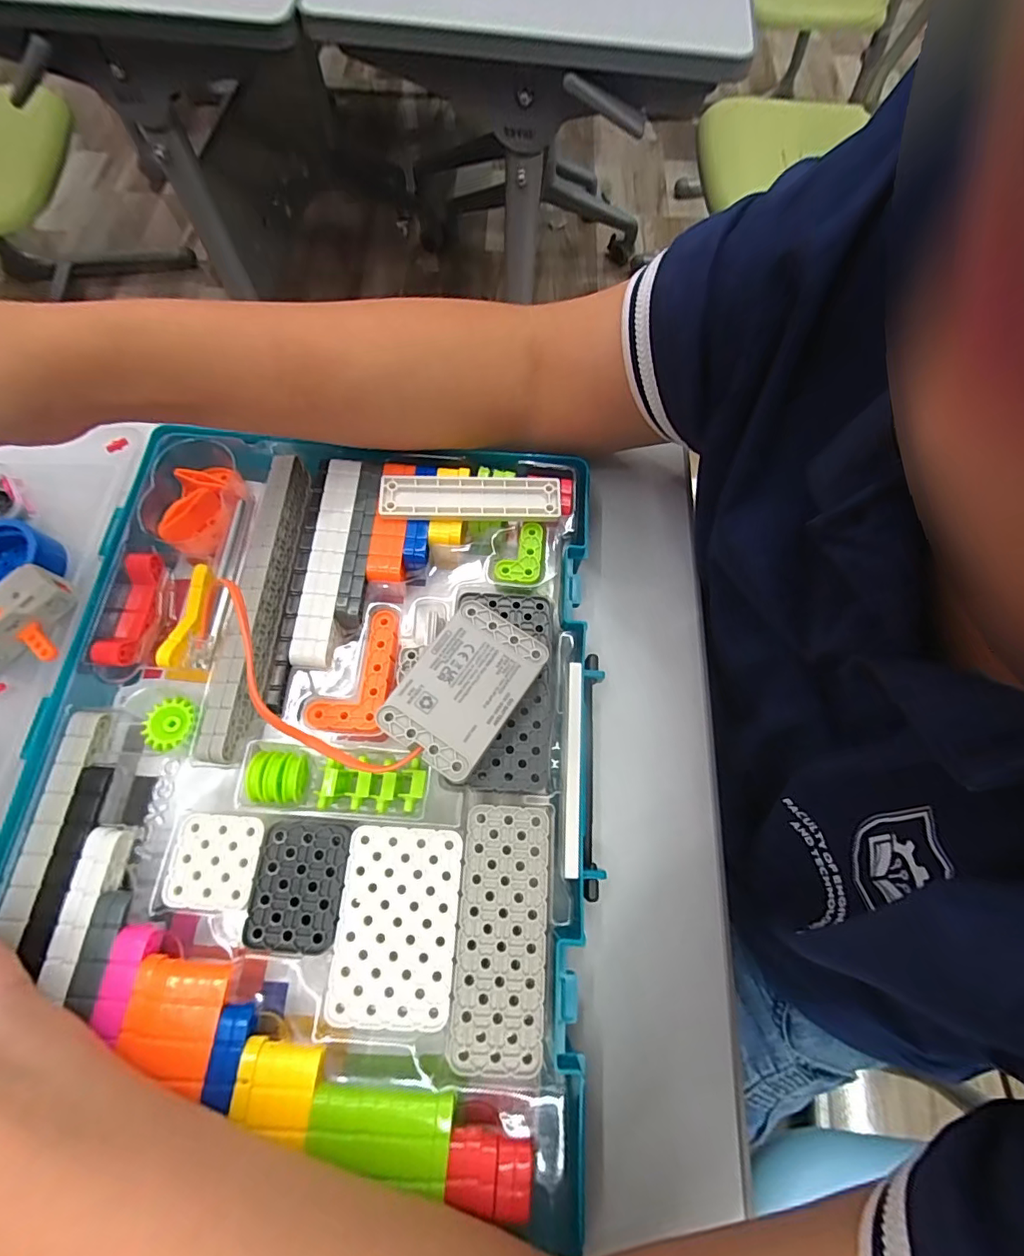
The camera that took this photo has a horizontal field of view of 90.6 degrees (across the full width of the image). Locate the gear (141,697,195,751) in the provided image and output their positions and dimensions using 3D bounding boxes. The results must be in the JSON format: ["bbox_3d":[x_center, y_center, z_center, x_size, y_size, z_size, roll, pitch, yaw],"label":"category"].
[{"bbox_3d":[-0.170,0.047,0.252,0.021,0.004,0.024,-5,71,-14],"label":"gear"}]

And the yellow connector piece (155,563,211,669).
[{"bbox_3d":[-0.172,-0.006,0.268,0.009,0.012,0.057,9,70,2],"label":"yellow connector piece"}]

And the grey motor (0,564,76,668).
[{"bbox_3d":[-0.253,-0.005,0.256,0.023,0.021,0.053,35,73,11],"label":"grey motor"}]

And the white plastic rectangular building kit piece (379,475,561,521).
[{"bbox_3d":[-0.023,-0.074,0.286,0.100,0.005,0.028,2,70,-1],"label":"white plastic rectangular building kit piece"}]

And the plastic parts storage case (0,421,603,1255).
[{"bbox_3d":[-0.091,0.058,0.260,0.269,0.063,0.341,2,70,-1],"label":"plastic parts storage case"}]

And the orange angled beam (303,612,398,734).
[{"bbox_3d":[-0.079,0.021,0.260,0.036,0.006,0.067,10,70,2],"label":"orange angled beam"}]

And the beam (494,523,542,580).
[{"bbox_3d":[0.005,-0.043,0.283,0.024,0.004,0.036,7,70,1],"label":"beam"}]

